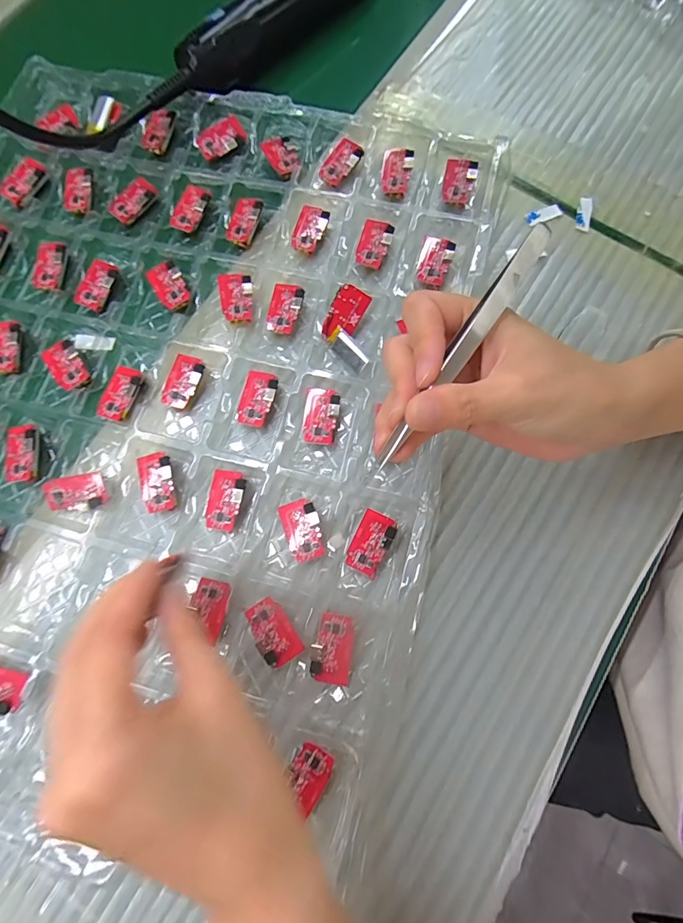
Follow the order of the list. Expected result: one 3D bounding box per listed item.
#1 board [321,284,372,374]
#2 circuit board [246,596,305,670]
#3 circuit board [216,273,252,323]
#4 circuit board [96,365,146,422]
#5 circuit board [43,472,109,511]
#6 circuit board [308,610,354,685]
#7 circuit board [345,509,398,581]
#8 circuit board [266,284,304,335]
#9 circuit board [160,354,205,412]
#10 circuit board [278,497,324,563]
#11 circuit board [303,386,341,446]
[{"bbox_3d":[0.003,-0.086,0.271,0.031,0.010,0.054,2,88,19],"label":"board"},{"bbox_3d":[-0.039,0.096,0.231,0.021,0.004,0.035,-34,78,-15],"label":"circuit board"},{"bbox_3d":[-0.071,-0.110,0.278,0.021,0.007,0.035,-8,78,-3],"label":"circuit board"},{"bbox_3d":[-0.142,-0.044,0.265,0.020,0.004,0.035,22,83,0],"label":"circuit board"},{"bbox_3d":[-0.161,0.020,0.252,0.034,0.010,0.021,-12,78,-3],"label":"circuit board"},{"bbox_3d":[-0.005,0.104,0.231,0.022,0.010,0.035,8,78,1],"label":"circuit board"},{"bbox_3d":[0.018,0.048,0.242,0.021,0.005,0.035,24,79,12],"label":"circuit board"},{"bbox_3d":[-0.038,-0.102,0.276,0.022,0.004,0.034,13,83,17],"label":"circuit board"},{"bbox_3d":[-0.102,-0.051,0.268,0.021,0.011,0.036,17,78,3],"label":"circuit board"},{"bbox_3d":[-0.023,0.040,0.243,0.022,0.004,0.036,-24,75,6],"label":"circuit board"},{"bbox_3d":[-0.013,-0.029,0.262,0.021,0.011,0.036,6,78,1],"label":"circuit board"}]

